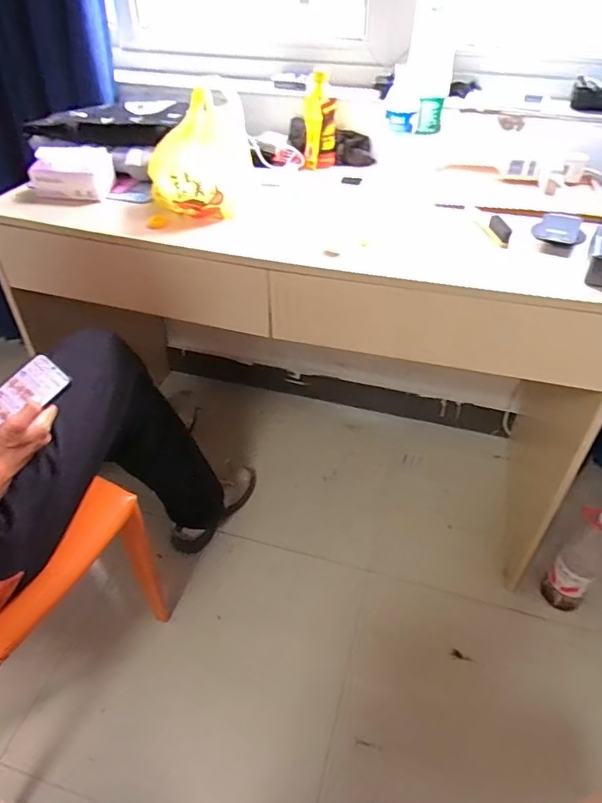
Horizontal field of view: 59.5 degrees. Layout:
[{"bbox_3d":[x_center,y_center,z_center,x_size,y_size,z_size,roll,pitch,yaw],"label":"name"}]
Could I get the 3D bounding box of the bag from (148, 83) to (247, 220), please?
[{"bbox_3d":[-0.187,-0.459,0.975,0.192,0.192,0.113,-8,42,-9],"label":"bag"}]

